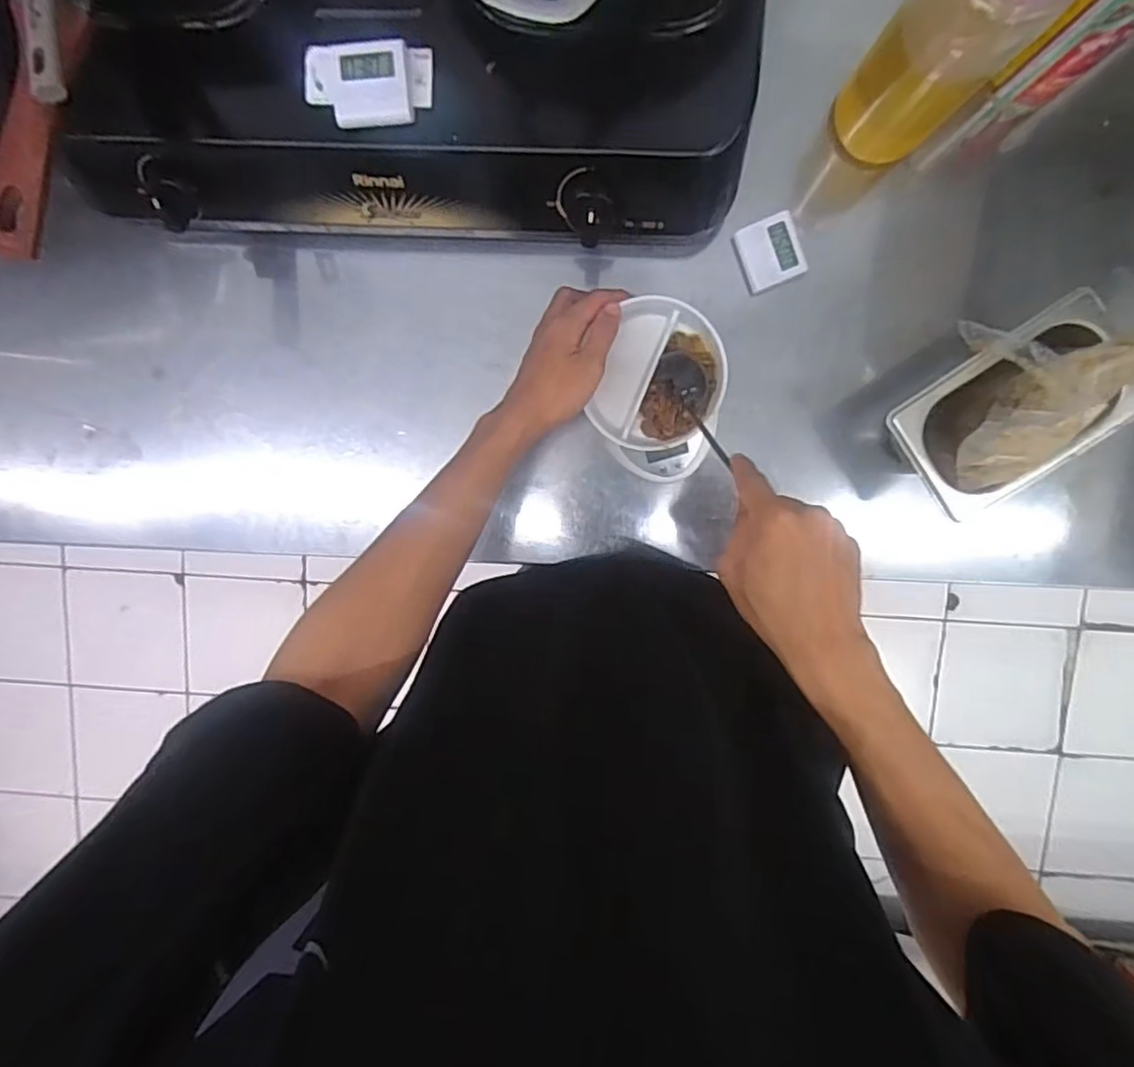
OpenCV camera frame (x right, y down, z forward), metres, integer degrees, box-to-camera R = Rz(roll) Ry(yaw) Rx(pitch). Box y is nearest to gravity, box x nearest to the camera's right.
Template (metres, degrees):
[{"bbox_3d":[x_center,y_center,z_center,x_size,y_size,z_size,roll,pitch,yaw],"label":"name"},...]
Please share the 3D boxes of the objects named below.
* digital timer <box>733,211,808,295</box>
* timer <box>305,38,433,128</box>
[{"bbox_3d":[0.184,-0.254,0.578,0.055,0.009,0.058,-22,96,6],"label":"digital timer"},{"bbox_3d":[-0.151,-0.338,0.481,0.095,0.021,0.052,1,98,3],"label":"timer"}]

